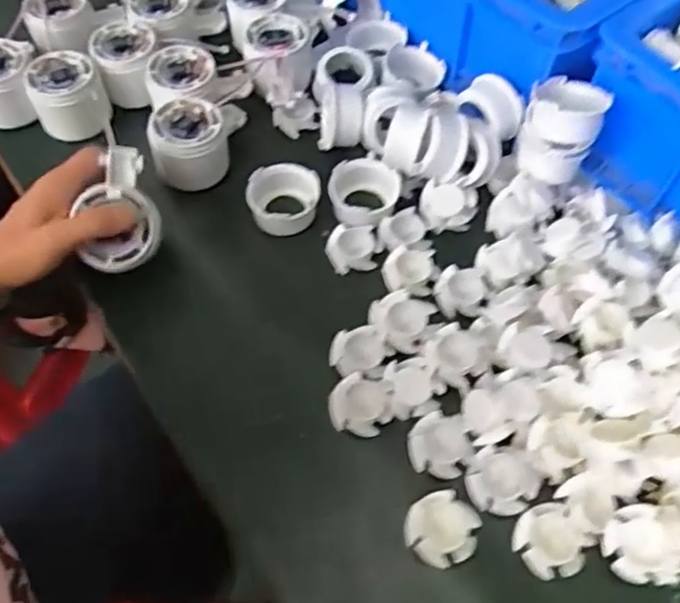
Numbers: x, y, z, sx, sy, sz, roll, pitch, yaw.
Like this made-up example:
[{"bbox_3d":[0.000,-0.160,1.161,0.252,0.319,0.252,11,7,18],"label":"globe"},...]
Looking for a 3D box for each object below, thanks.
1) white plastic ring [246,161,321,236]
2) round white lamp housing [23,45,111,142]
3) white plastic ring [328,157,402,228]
[{"bbox_3d":[-0.043,-0.081,0.500,0.054,0.033,0.049,-8,60,-4],"label":"white plastic ring"},{"bbox_3d":[-0.226,-0.171,0.533,0.056,0.047,0.054,-20,62,-11],"label":"round white lamp housing"},{"bbox_3d":[0.018,-0.085,0.501,0.050,0.024,0.059,18,62,10],"label":"white plastic ring"}]

